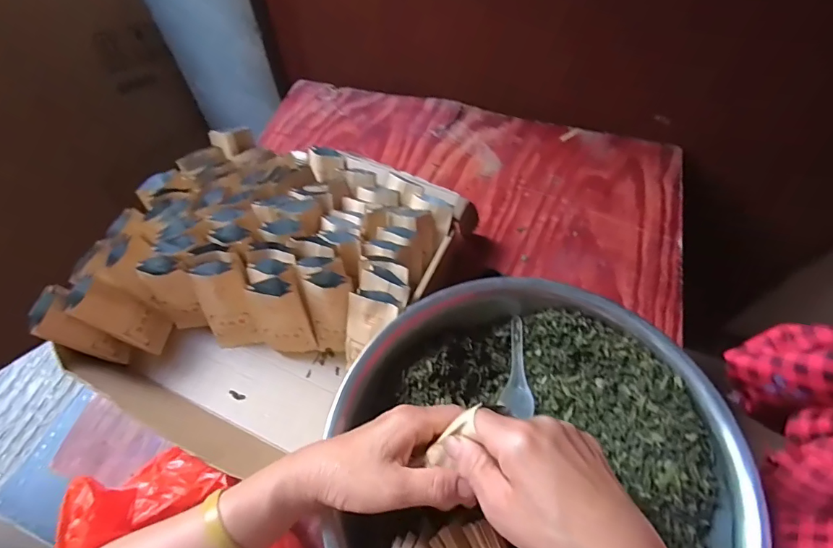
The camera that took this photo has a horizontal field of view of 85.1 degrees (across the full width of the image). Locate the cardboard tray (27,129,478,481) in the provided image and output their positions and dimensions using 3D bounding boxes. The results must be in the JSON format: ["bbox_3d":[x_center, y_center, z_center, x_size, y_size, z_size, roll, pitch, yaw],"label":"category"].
[{"bbox_3d":[-0.158,0.005,0.499,0.303,0.108,0.346,26,64,14],"label":"cardboard tray"}]

